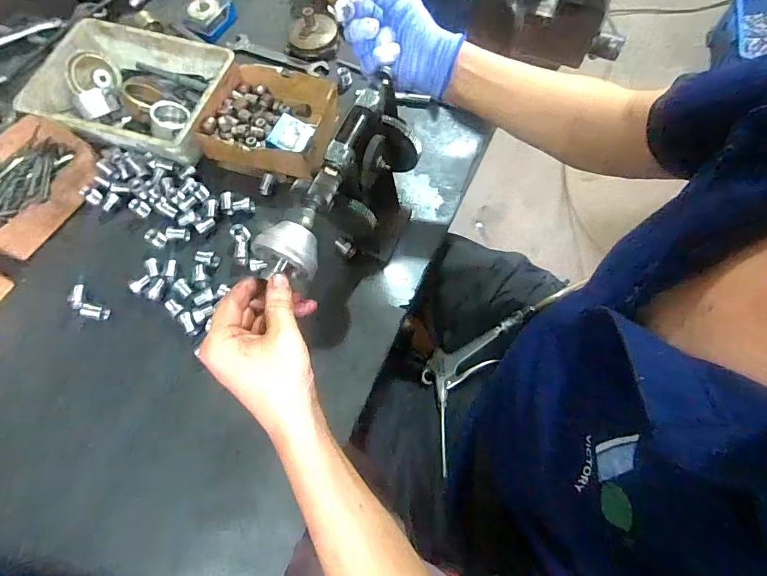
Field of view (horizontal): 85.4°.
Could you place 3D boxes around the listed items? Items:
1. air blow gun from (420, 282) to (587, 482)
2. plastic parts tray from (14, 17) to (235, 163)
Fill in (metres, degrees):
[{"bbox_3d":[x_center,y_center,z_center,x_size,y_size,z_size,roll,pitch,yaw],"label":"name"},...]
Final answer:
[{"bbox_3d":[0.139,0.086,0.574,0.108,0.020,0.309,32,76,34],"label":"air blow gun"},{"bbox_3d":[-0.345,-0.269,0.575,0.247,0.057,0.172,13,68,8],"label":"plastic parts tray"}]

